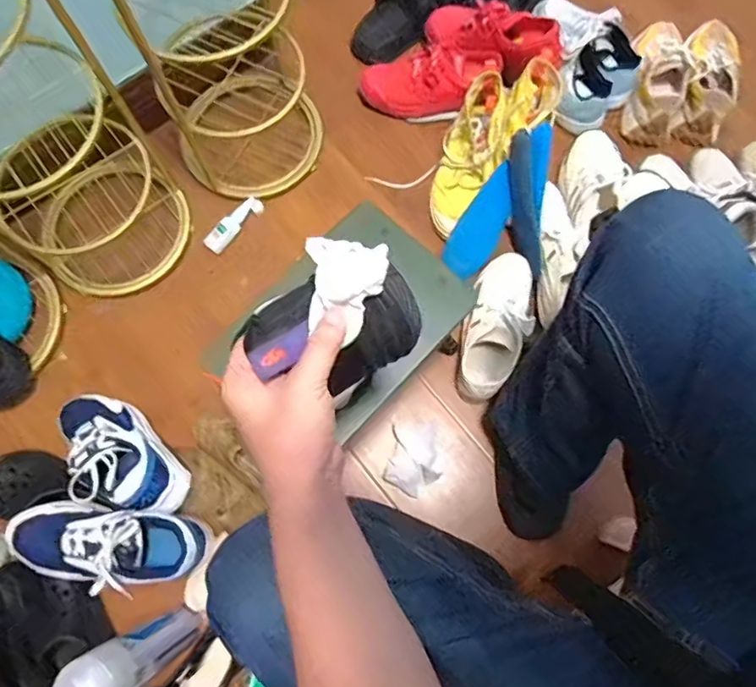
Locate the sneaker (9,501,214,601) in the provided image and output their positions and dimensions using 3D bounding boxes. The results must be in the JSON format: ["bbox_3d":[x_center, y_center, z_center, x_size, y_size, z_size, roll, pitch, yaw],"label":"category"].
[{"bbox_3d":[-0.372,0.277,0.749,0.247,0.089,0.104,7,73,3],"label":"sneaker"}]

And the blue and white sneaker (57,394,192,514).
[{"bbox_3d":[-0.402,0.154,0.800,0.265,0.094,0.117,31,75,31],"label":"blue and white sneaker"}]

